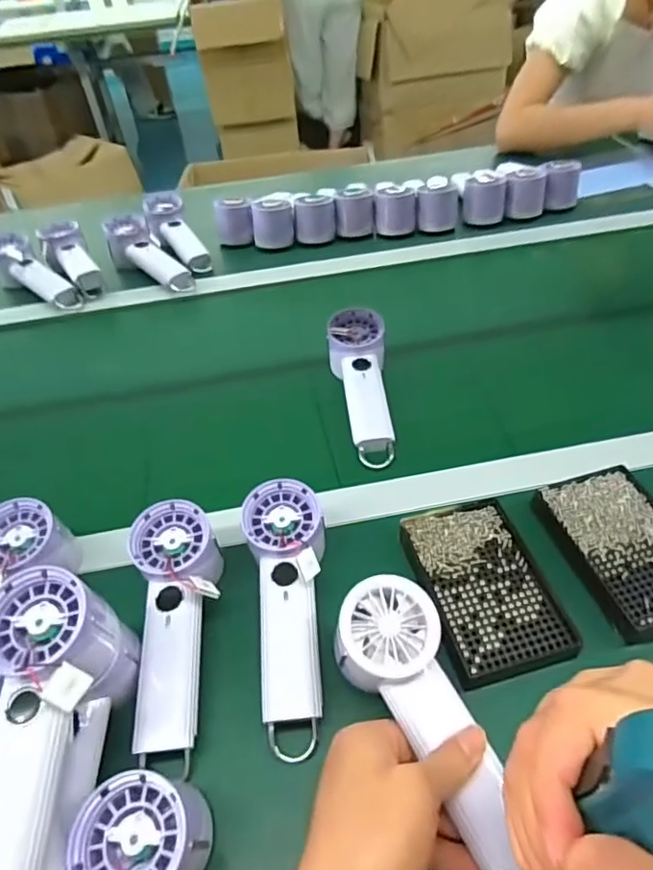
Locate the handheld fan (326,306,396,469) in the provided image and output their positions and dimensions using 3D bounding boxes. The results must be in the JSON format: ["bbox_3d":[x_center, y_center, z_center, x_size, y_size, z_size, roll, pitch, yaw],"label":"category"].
[{"bbox_3d":[0.041,-0.054,0.601,0.061,0.040,0.195,-7,61,-1],"label":"handheld fan"}]

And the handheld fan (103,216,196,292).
[{"bbox_3d":[-0.274,-0.271,0.841,0.069,0.063,0.182,-32,51,-23],"label":"handheld fan"}]

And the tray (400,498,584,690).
[{"bbox_3d":[0.123,0.117,0.436,0.091,0.017,0.139,-13,46,-7],"label":"tray"}]

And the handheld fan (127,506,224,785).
[{"bbox_3d":[-0.114,0.137,0.407,0.064,0.060,0.182,-6,46,0],"label":"handheld fan"}]

